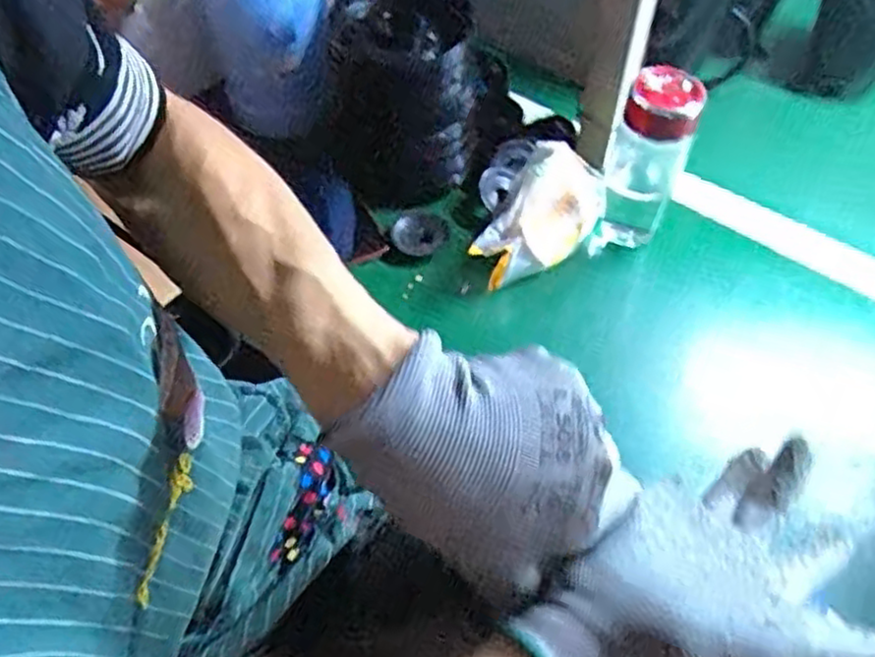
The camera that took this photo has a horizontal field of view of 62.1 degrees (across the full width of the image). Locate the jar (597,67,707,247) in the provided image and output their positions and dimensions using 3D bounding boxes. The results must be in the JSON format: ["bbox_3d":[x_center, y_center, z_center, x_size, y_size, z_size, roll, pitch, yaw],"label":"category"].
[{"bbox_3d":[0.203,-0.164,0.707,0.066,0.185,0.064,0,53,0],"label":"jar"}]

